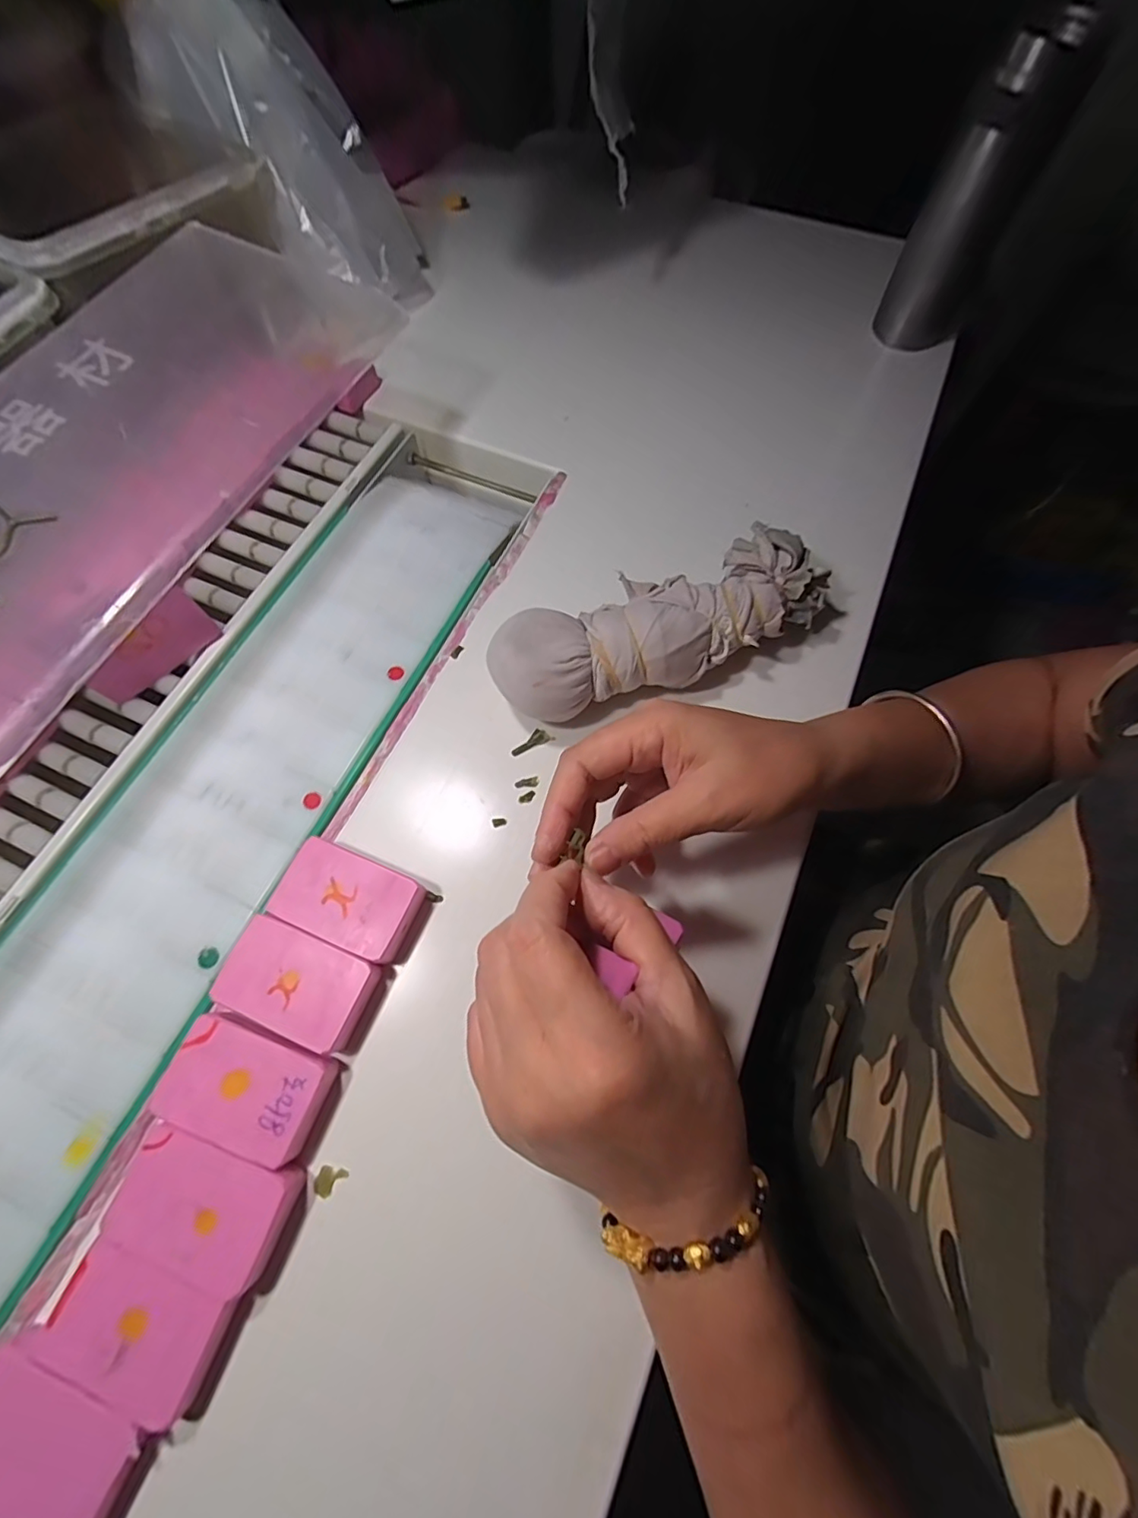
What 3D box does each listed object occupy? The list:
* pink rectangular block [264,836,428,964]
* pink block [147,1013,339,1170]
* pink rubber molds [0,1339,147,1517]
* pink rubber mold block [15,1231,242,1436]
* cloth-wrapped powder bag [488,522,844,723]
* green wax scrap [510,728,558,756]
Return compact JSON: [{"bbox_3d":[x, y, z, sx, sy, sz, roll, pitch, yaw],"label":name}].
[{"bbox_3d":[-0.118,0.077,0.300,0.072,0.022,0.045,22,69,9],"label":"pink rectangular block"},{"bbox_3d":[-0.154,0.157,0.267,0.073,0.021,0.048,17,68,7],"label":"pink block"},{"bbox_3d":[-0.210,0.272,0.220,0.076,0.018,0.047,22,69,9],"label":"pink rubber molds"},{"bbox_3d":[-0.183,0.239,0.235,0.074,0.019,0.044,19,69,8],"label":"pink rubber mold block"},{"bbox_3d":[0.068,-0.083,0.345,0.238,0.057,0.070,-25,69,-10],"label":"cloth-wrapped powder bag"},{"bbox_3d":[-0.023,-0.012,0.344,0.028,0.004,0.010,-27,70,-11],"label":"green wax scrap"}]

